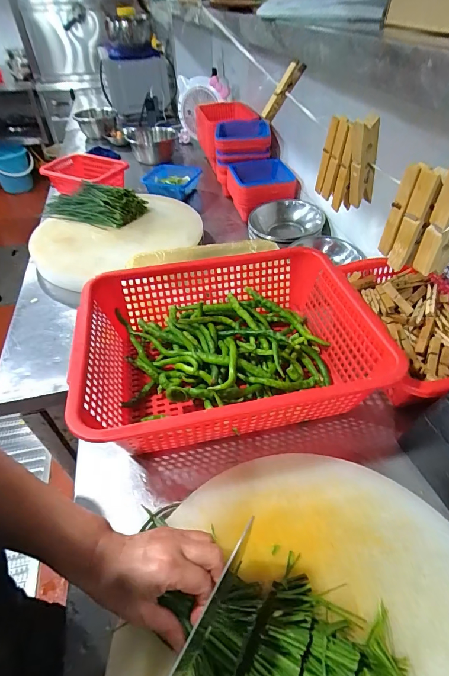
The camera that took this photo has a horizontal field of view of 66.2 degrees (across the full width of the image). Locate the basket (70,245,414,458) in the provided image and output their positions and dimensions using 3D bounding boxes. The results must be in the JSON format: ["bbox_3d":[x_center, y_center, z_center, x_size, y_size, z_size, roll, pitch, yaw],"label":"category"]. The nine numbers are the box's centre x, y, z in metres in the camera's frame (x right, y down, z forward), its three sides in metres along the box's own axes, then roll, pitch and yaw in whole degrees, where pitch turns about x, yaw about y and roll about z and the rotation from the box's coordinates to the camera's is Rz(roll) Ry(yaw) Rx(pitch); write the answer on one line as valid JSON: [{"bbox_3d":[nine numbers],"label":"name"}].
[{"bbox_3d":[0.004,0.011,0.499,0.383,0.112,0.294,-10,47,-7],"label":"basket"}]

